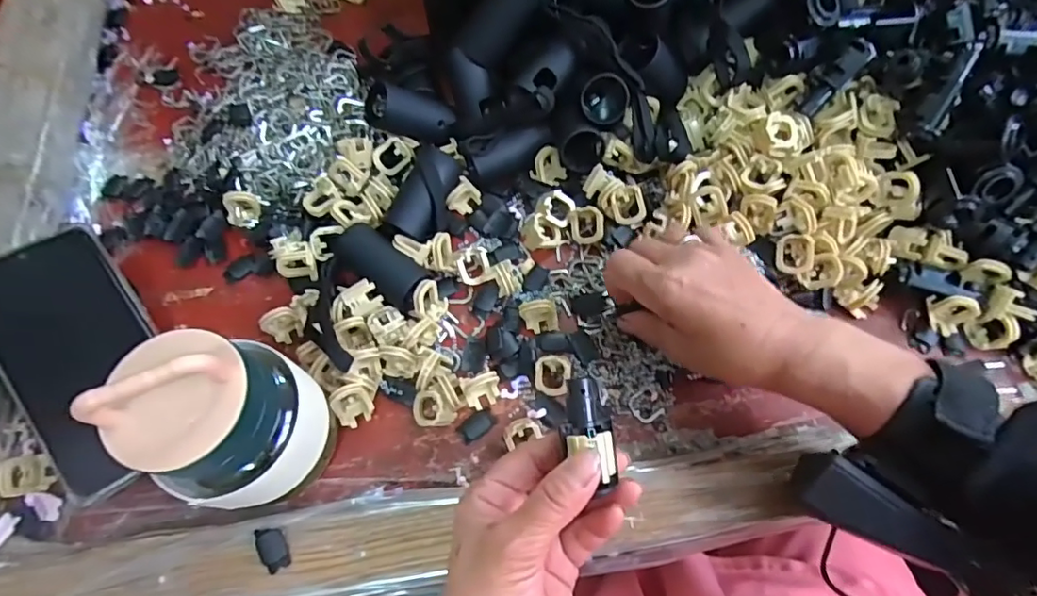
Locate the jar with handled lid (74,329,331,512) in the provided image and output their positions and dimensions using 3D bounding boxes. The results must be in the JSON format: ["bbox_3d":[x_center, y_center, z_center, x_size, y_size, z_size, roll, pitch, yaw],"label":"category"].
[{"bbox_3d":[-0.136,0.056,0.254,0.064,0.123,0.060,-1,68,2],"label":"jar with handled lid"}]

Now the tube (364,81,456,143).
[{"bbox_3d":[-0.077,-0.130,0.379,0.028,0.055,0.031,11,93,47],"label":"tube"}]

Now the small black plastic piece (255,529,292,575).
[{"bbox_3d":[-0.130,0.132,0.284,0.014,0.005,0.023,-23,69,-7],"label":"small black plastic piece"}]

